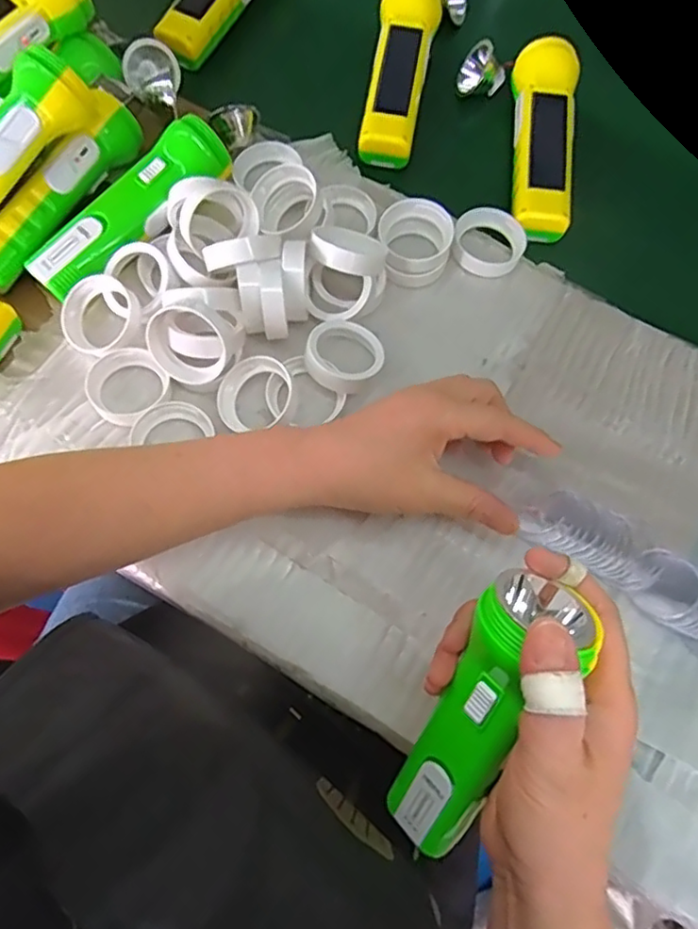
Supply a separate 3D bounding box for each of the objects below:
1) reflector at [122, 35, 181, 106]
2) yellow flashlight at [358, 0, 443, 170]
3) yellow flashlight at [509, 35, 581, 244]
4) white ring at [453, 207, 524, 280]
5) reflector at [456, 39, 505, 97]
[{"bbox_3d":[-0.152,-0.304,0.472,0.041,0.017,0.047,-23,73,-9],"label":"reflector"},{"bbox_3d":[0.036,-0.311,0.481,0.054,0.046,0.146,13,71,3],"label":"yellow flashlight"},{"bbox_3d":[0.146,-0.248,0.457,0.048,0.037,0.153,4,75,2],"label":"yellow flashlight"},{"bbox_3d":[0.104,-0.166,0.448,0.052,0.013,0.060,19,72,5],"label":"white ring"},{"bbox_3d":[0.105,-0.319,0.497,0.023,0.036,0.035,2,88,-43],"label":"reflector"}]

